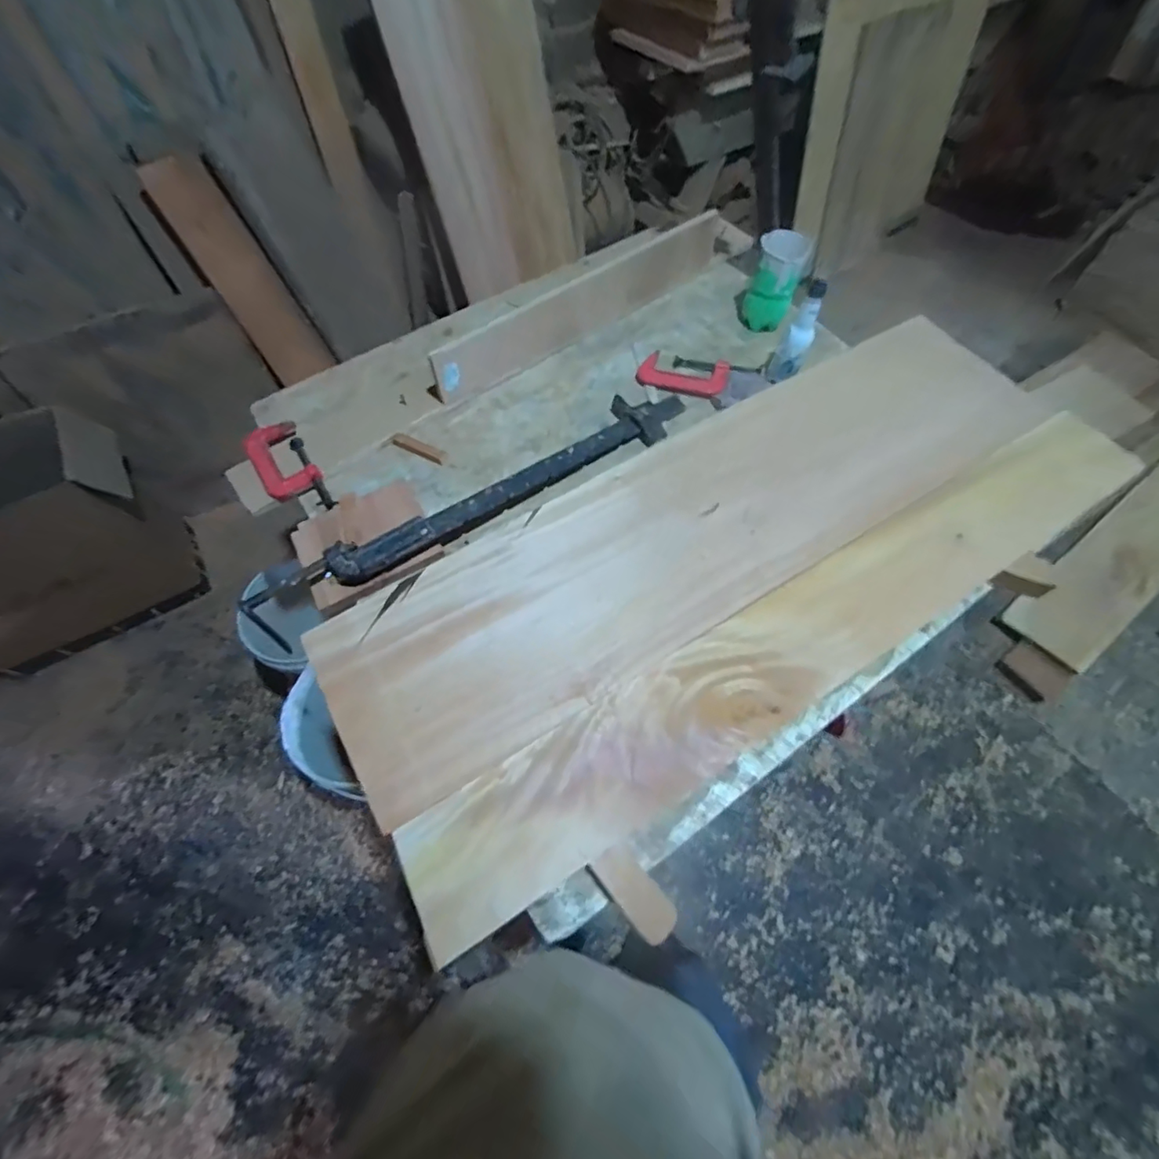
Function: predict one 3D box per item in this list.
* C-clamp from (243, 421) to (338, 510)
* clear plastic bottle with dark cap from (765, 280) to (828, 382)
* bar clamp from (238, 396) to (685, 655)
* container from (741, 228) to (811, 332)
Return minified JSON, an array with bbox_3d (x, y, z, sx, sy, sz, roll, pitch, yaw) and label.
[{"bbox_3d":[-0.500,-0.184,0.932,0.091,0.033,0.222,-32,67,-15],"label":"C-clamp"},{"bbox_3d":[0.383,-0.425,0.953,0.056,0.165,0.063,21,65,11],"label":"clear plastic bottle with dark cap"},{"bbox_3d":[-0.124,-0.159,0.906,0.744,0.066,0.100,-32,67,-15],"label":"bar clamp"},{"bbox_3d":[0.379,-0.579,1.061,0.092,0.157,0.081,18,64,9],"label":"container"}]

